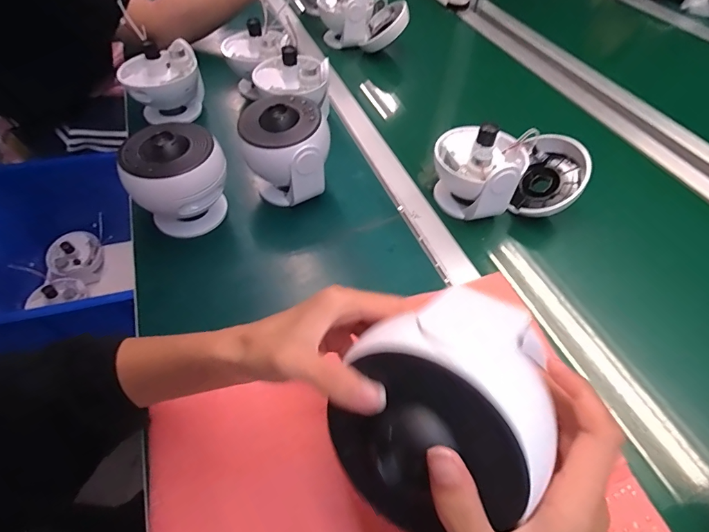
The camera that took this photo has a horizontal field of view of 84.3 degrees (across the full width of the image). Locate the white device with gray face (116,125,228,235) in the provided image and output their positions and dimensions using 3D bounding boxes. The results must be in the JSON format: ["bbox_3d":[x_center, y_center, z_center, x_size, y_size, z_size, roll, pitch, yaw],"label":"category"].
[{"bbox_3d":[-0.216,-0.100,0.489,0.107,0.122,0.094,-25,58,-20],"label":"white device with gray face"}]

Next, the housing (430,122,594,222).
[{"bbox_3d":[0.207,-0.124,0.530,0.194,0.109,0.117,10,53,5],"label":"housing"}]

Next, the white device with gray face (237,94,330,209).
[{"bbox_3d":[-0.090,-0.147,0.528,0.110,0.121,0.099,-7,53,-8],"label":"white device with gray face"}]

